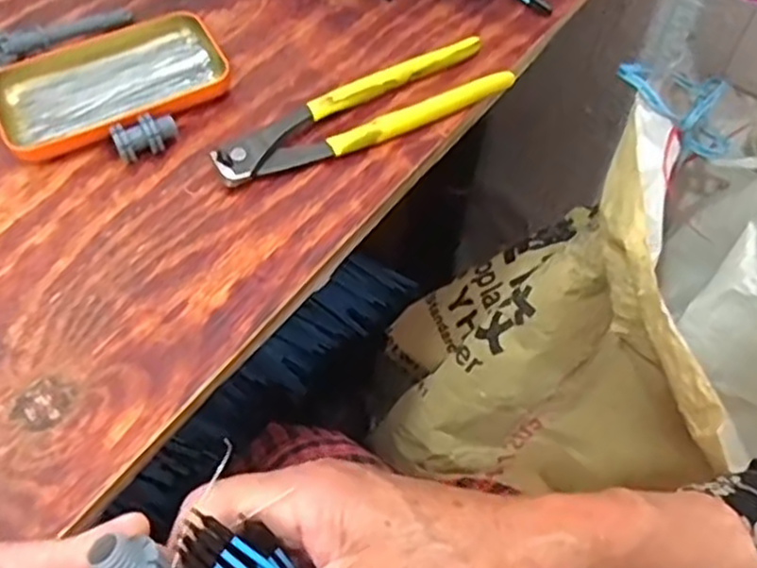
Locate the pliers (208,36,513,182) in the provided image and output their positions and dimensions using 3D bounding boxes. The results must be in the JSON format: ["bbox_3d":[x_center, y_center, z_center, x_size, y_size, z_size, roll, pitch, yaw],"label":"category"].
[{"bbox_3d":[-0.009,-0.109,0.478,0.198,0.017,0.045,-25,62,-15],"label":"pliers"}]

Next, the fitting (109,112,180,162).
[{"bbox_3d":[-0.142,-0.089,0.459,0.038,0.023,0.017,-26,62,-16],"label":"fitting"}]

